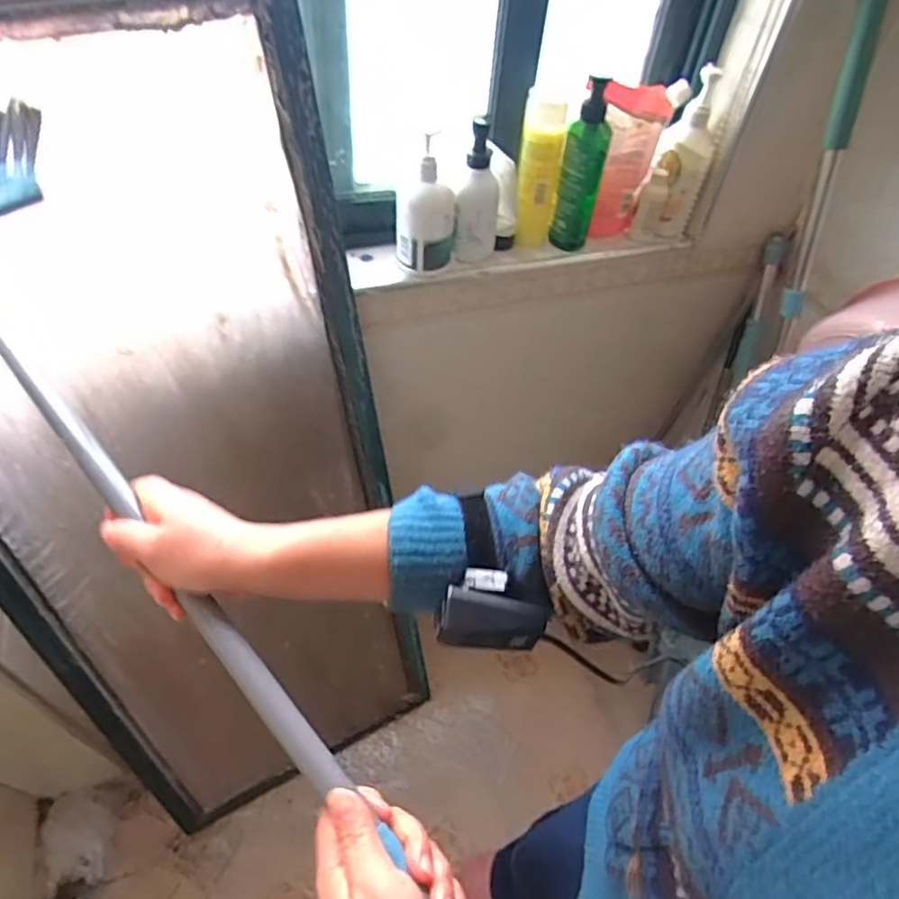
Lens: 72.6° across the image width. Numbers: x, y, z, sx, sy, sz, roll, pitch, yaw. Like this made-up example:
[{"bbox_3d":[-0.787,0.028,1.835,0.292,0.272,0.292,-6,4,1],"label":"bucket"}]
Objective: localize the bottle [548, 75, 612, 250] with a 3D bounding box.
[{"bbox_3d":[0.191,-0.397,0.888,0.061,0.217,0.049,16,51,8],"label":"bottle"}]

